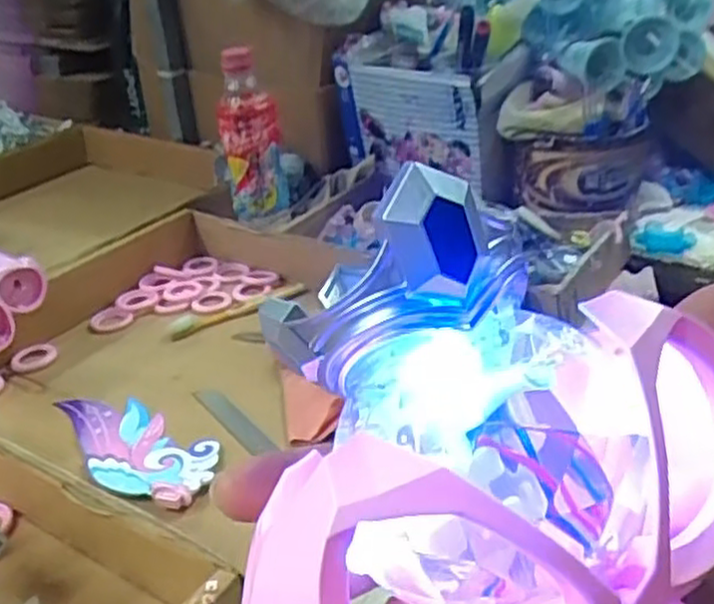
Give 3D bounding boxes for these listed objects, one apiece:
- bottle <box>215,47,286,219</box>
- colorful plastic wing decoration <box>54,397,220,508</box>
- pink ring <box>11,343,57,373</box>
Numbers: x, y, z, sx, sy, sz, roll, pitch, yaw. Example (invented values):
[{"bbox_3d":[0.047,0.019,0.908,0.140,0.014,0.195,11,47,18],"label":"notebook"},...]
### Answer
[{"bbox_3d":[-0.104,-0.160,0.770,0.063,0.184,0.062,-5,30,-4],"label":"bottle"},{"bbox_3d":[-0.160,0.098,0.529,0.163,0.006,0.066,18,35,38],"label":"colorful plastic wing decoration"},{"bbox_3d":[-0.273,0.045,0.638,0.037,0.007,0.032,-12,31,-16],"label":"pink ring"}]

